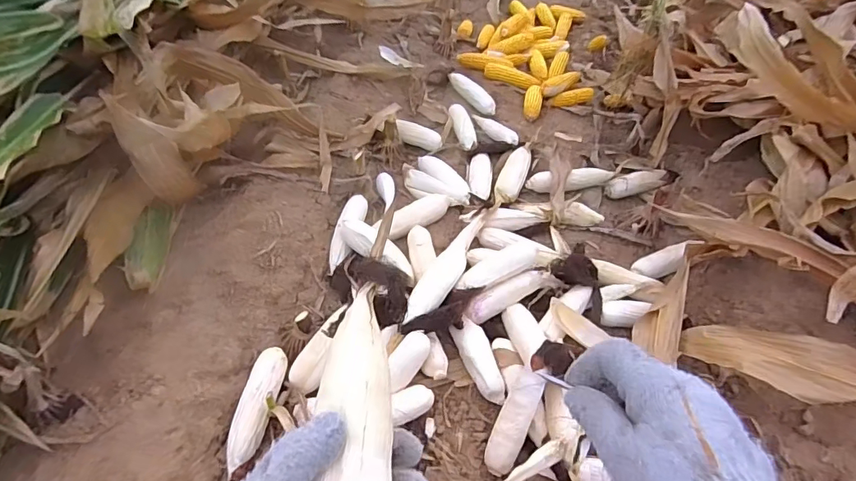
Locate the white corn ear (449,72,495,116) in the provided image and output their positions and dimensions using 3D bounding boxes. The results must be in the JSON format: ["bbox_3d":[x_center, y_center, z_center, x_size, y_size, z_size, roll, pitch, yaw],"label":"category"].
[{"bbox_3d":[0.133,-0.457,1.470,0.058,0.045,0.201,-27,56,-24],"label":"white corn ear"}]

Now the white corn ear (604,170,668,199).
[{"bbox_3d":[0.549,-0.149,1.261,0.189,0.051,0.053,-13,52,-15],"label":"white corn ear"}]

